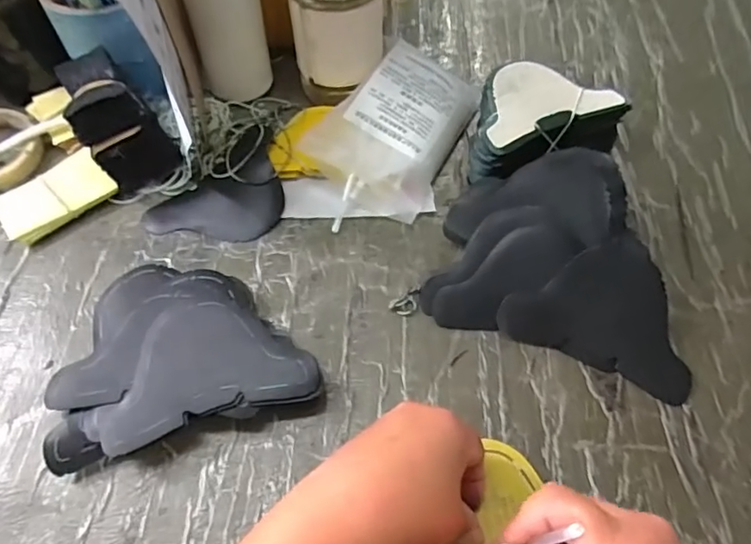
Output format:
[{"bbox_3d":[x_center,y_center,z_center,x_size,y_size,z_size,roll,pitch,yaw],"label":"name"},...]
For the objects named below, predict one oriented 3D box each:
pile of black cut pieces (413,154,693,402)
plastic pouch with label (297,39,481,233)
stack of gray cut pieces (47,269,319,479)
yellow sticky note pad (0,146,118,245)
[{"bbox_3d":[0.149,-0.015,0.415,0.194,0.051,0.158,18,61,11],"label":"pile of black cut pieces"},{"bbox_3d":[0.017,-0.124,0.491,0.111,0.032,0.173,35,70,-3],"label":"plastic pouch with label"},{"bbox_3d":[-0.142,0.047,0.393,0.169,0.036,0.143,-16,61,-9],"label":"stack of gray cut pieces"},{"bbox_3d":[-0.272,-0.064,0.466,0.090,0.021,0.052,-35,65,-19],"label":"yellow sticky note pad"}]

